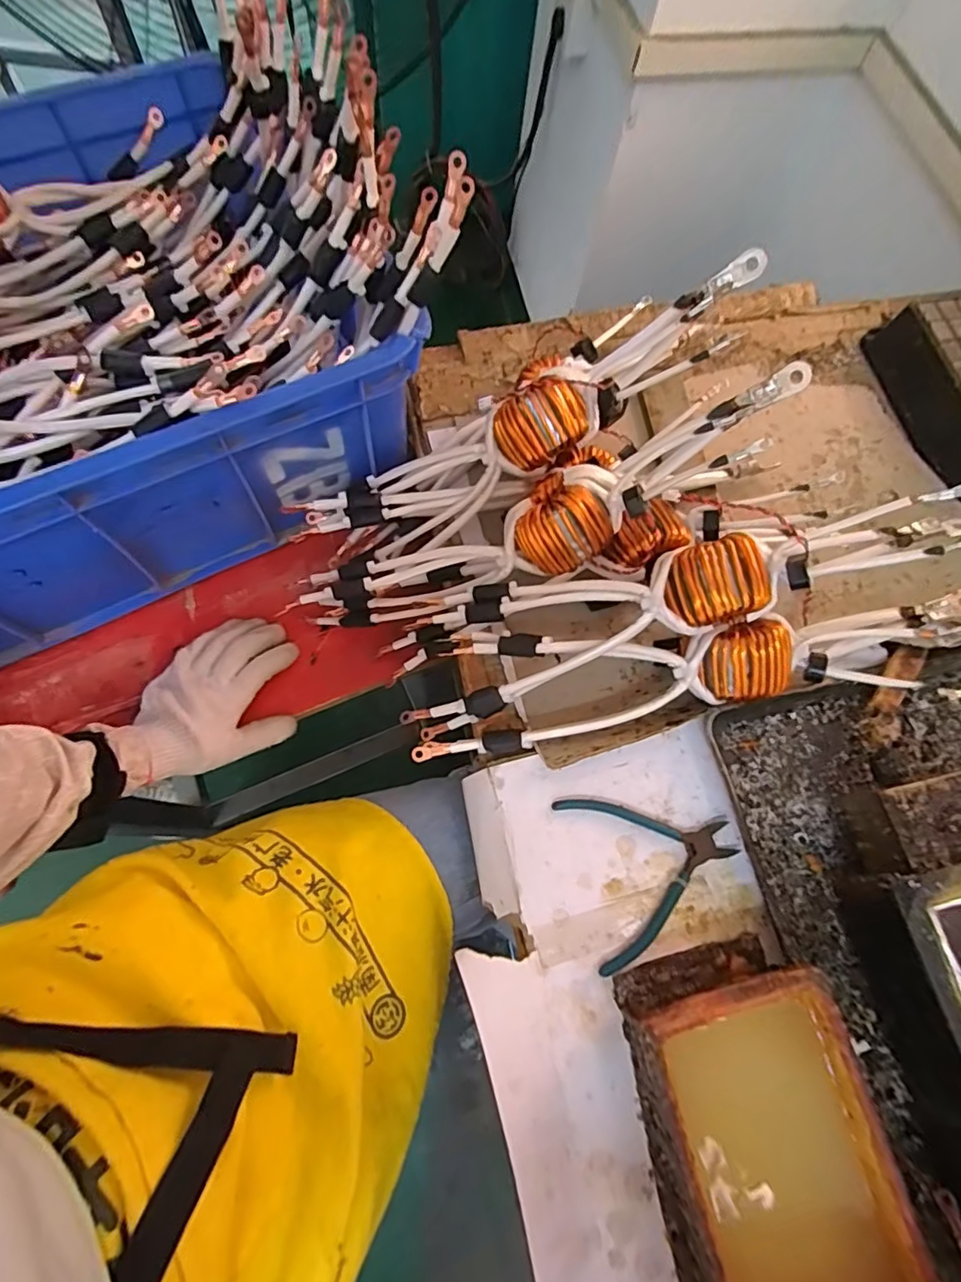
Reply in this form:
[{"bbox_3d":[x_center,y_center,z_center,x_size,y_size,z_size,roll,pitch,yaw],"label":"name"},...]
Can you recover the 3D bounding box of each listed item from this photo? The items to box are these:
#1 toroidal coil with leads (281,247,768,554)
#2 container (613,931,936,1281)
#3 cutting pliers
[{"bbox_3d":[0.036,-0.187,0.527,0.460,0.097,0.091,-27,74,13],"label":"toroidal coil with leads"},{"bbox_3d":[0.185,0.335,0.377,0.137,0.069,0.232,-10,72,-8],"label":"container"},{"bbox_3d":[0.140,0.176,0.456,0.132,0.012,0.126,-11,72,-9],"label":"cutting pliers"}]

